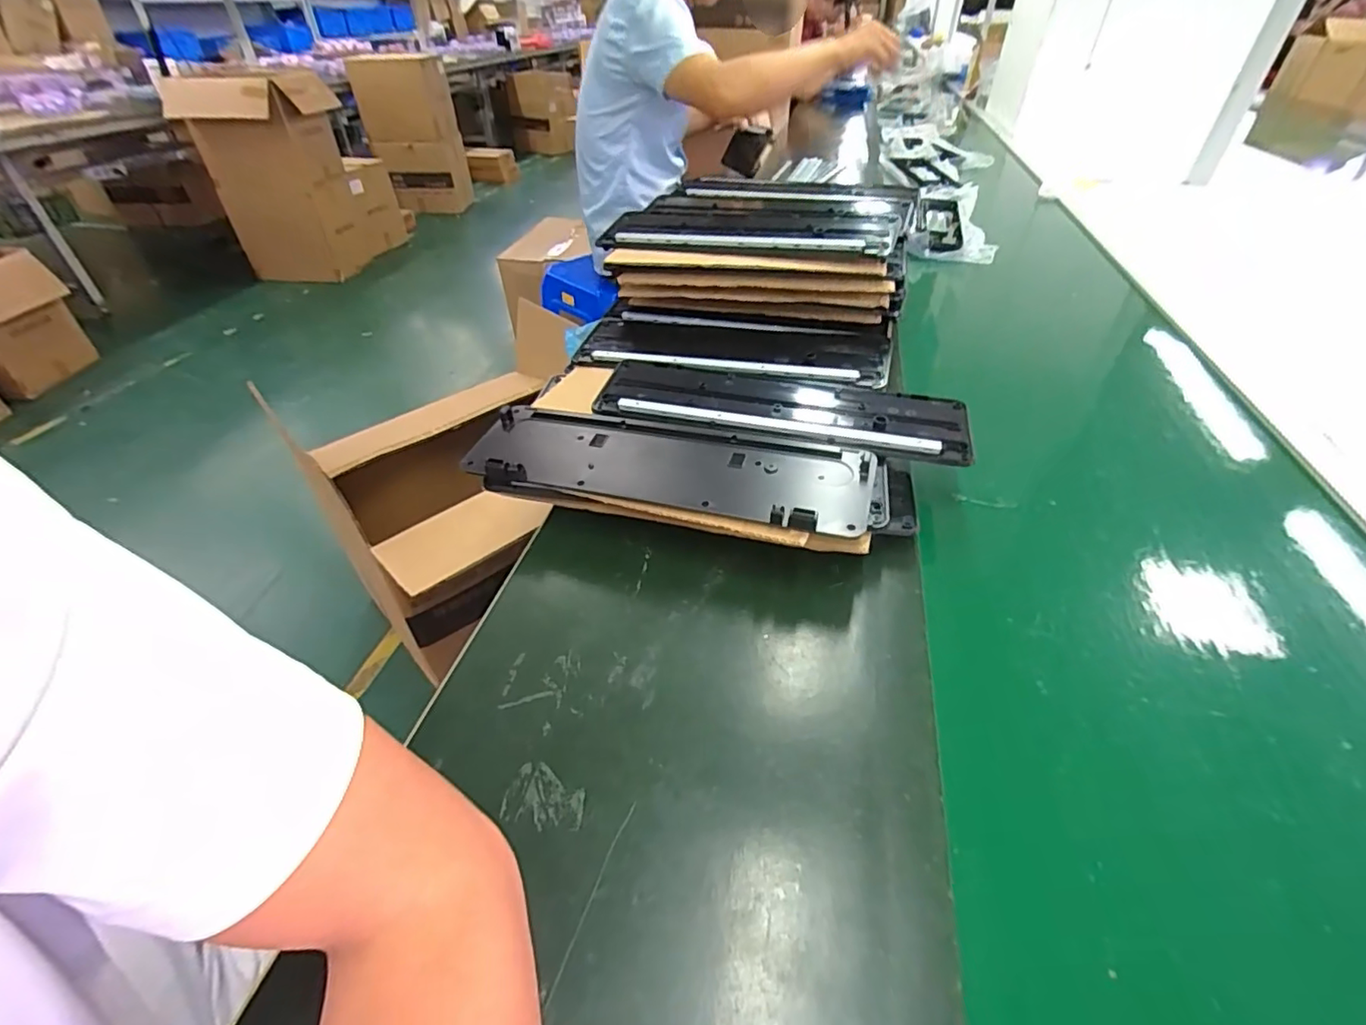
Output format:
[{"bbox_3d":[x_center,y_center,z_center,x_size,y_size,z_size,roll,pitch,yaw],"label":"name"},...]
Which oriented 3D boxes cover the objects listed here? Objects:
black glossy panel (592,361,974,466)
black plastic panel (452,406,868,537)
[{"bbox_3d":[0.092,-0.103,0.583,0.355,0.016,0.111,11,43,12],"label":"black glossy panel"},{"bbox_3d":[-0.022,-0.043,0.519,0.357,0.028,0.099,10,49,16],"label":"black plastic panel"}]

